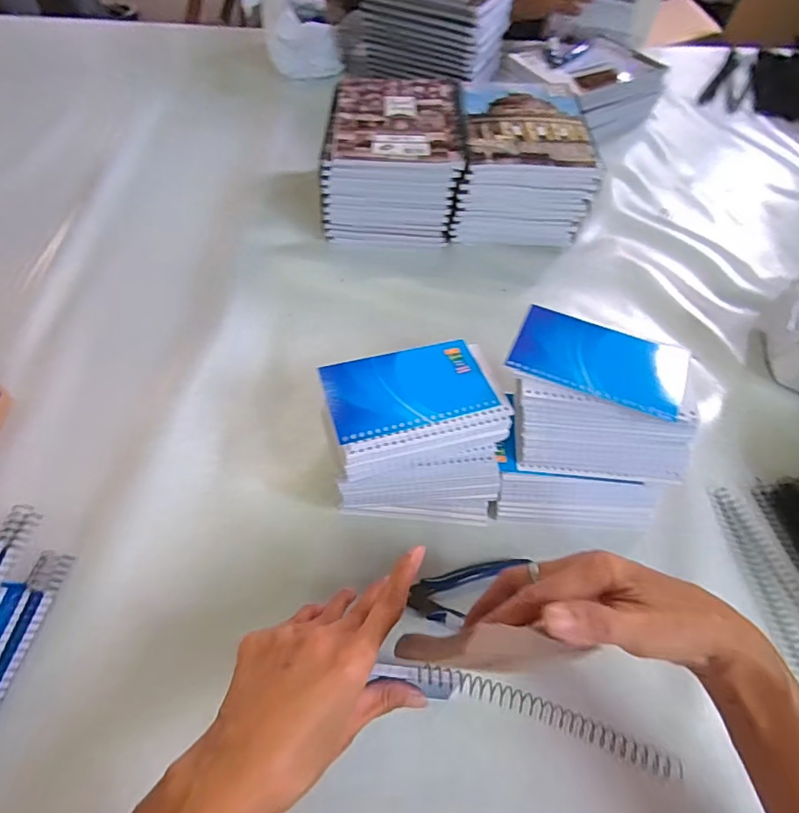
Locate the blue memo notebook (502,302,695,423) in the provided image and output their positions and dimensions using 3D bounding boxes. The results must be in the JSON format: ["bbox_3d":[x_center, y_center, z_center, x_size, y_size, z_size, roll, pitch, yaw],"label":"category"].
[{"bbox_3d":[0.158,-0.037,0.399,0.128,0.005,0.076,21,56,13],"label":"blue memo notebook"}]

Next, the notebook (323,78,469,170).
[{"bbox_3d":[-0.003,-0.351,0.616,0.161,0.018,0.191,2,54,-1],"label":"notebook"}]

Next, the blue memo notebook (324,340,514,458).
[{"bbox_3d":[0.011,-0.014,0.404,0.134,0.008,0.088,-12,55,-11],"label":"blue memo notebook"}]

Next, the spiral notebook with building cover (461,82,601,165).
[{"bbox_3d":[0.155,-0.348,0.614,0.147,0.011,0.182,1,54,-2],"label":"spiral notebook with building cover"}]

